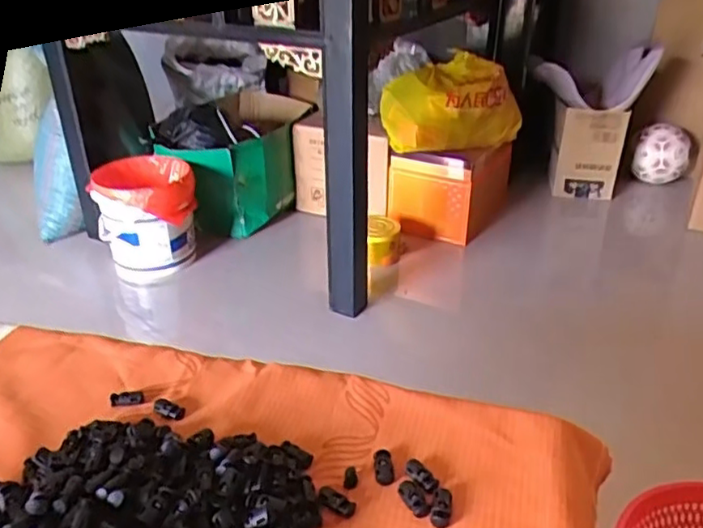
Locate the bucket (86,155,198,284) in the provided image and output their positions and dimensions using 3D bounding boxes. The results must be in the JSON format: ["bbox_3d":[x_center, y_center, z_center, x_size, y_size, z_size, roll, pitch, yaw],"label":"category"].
[{"bbox_3d":[-0.542,-0.116,1.688,0.254,0.283,0.254,-9,30,-17],"label":"bucket"}]

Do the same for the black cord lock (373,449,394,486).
[{"bbox_3d":[0.024,0.151,0.471,0.014,0.007,0.029,-1,27,-1],"label":"black cord lock"}]

